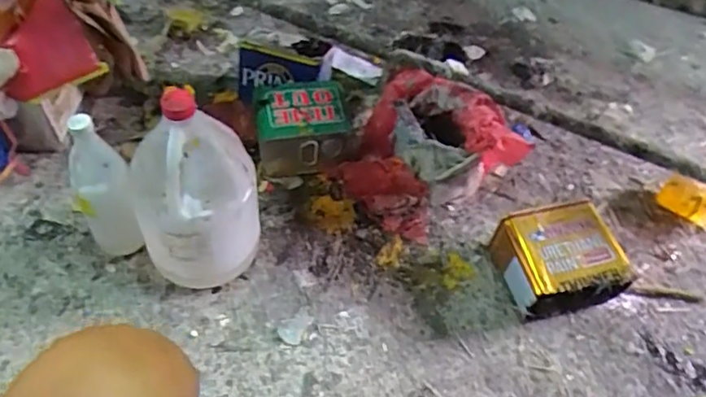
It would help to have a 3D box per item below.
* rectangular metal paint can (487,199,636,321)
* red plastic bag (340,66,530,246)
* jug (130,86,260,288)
[{"bbox_3d":[0.327,0.100,0.938,0.184,0.104,0.151,-6,51,-11],"label":"rectangular metal paint can"},{"bbox_3d":[0.132,-0.072,1.016,0.291,0.182,0.224,22,52,13],"label":"red plastic bag"},{"bbox_3d":[-0.215,-0.004,0.803,0.159,0.302,0.136,-15,53,-17],"label":"jug"}]

